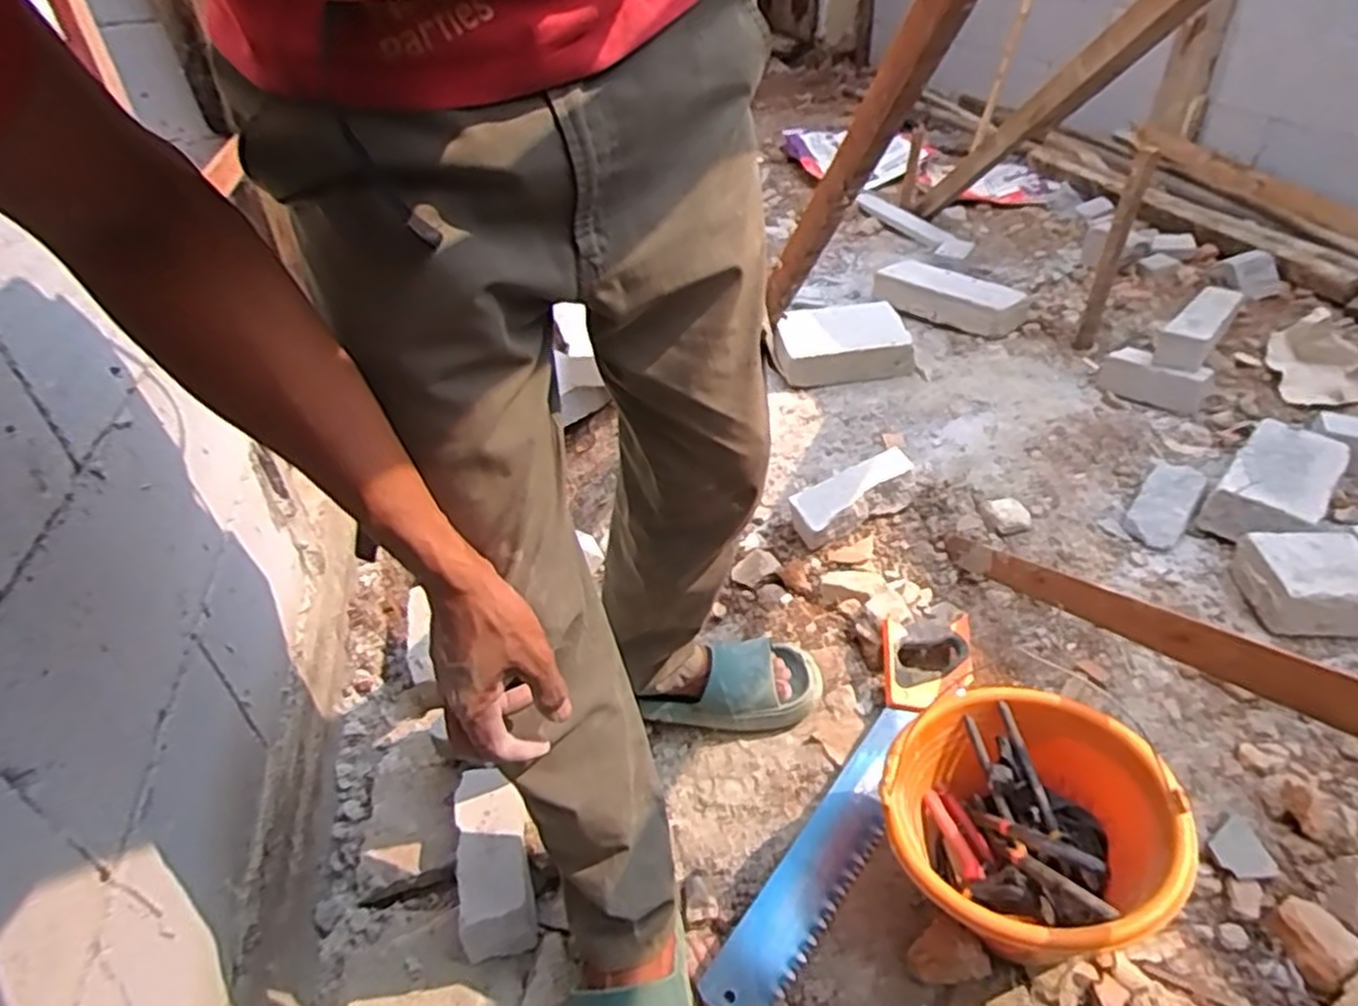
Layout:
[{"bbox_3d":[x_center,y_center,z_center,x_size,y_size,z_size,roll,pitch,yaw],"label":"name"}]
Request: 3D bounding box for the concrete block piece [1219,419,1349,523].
[{"bbox_3d":[0.914,-0.045,1.173,0.126,0.059,0.268,28,47,34],"label":"concrete block piece"}]

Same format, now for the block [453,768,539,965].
[{"bbox_3d":[-0.212,0.408,0.892,0.075,0.084,0.199,-10,38,-9],"label":"block"}]

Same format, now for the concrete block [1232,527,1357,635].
[{"bbox_3d":[0.825,0.100,1.021,0.131,0.072,0.137,3,38,8],"label":"concrete block"}]

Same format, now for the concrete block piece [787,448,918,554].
[{"bbox_3d":[0.284,-0.007,1.250,0.205,0.079,0.077,-28,42,-8],"label":"concrete block piece"}]

